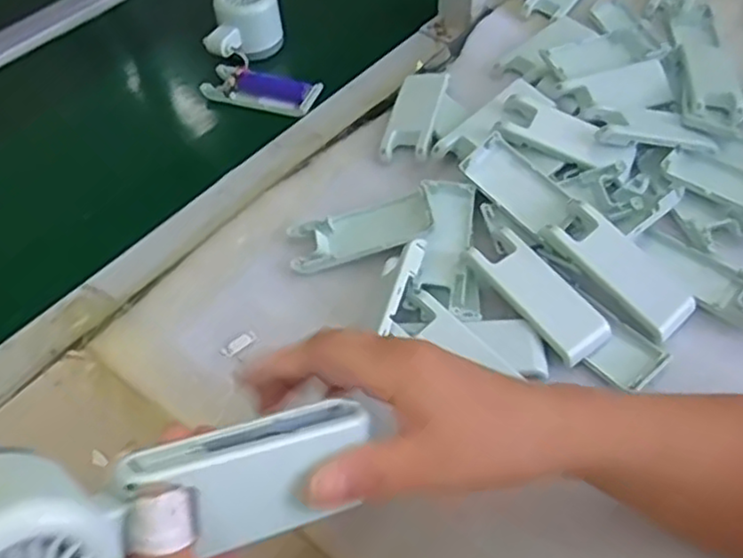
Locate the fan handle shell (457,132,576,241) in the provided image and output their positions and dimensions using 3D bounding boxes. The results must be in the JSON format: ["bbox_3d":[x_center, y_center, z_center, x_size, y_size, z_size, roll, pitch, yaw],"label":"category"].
[{"bbox_3d":[0.105,-0.068,0.479,0.040,0.015,0.080,-34,61,-21],"label":"fan handle shell"}]

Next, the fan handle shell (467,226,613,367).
[{"bbox_3d":[0.108,0.008,0.443,0.039,0.013,0.095,-32,60,-20],"label":"fan handle shell"}]

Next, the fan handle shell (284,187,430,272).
[{"bbox_3d":[-0.008,-0.036,0.488,0.099,0.017,0.047,-17,54,9],"label":"fan handle shell"}]

